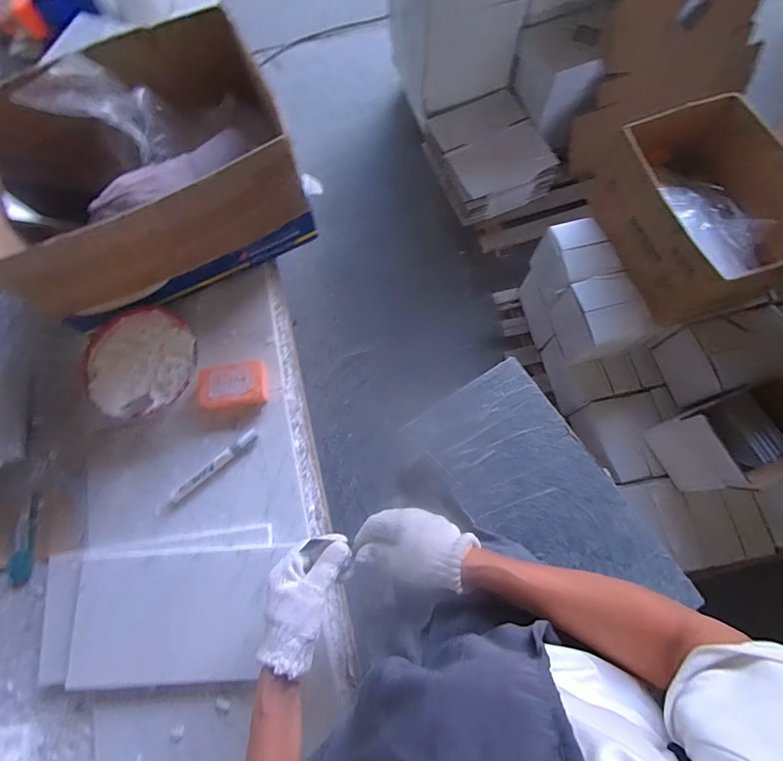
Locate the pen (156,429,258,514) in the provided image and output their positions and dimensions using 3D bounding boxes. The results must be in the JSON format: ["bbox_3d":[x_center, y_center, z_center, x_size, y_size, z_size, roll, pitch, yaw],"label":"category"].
[{"bbox_3d":[-0.266,0.131,0.596,0.172,0.012,0.018,-40,78,-8],"label":"pen"}]

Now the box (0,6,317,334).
[{"bbox_3d":[-0.367,-0.311,0.621,0.425,0.189,0.331,-23,76,-4],"label":"box"}]

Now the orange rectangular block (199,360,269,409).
[{"bbox_3d":[-0.234,0.010,0.620,0.096,0.030,0.059,-9,75,-1],"label":"orange rectangular block"}]

